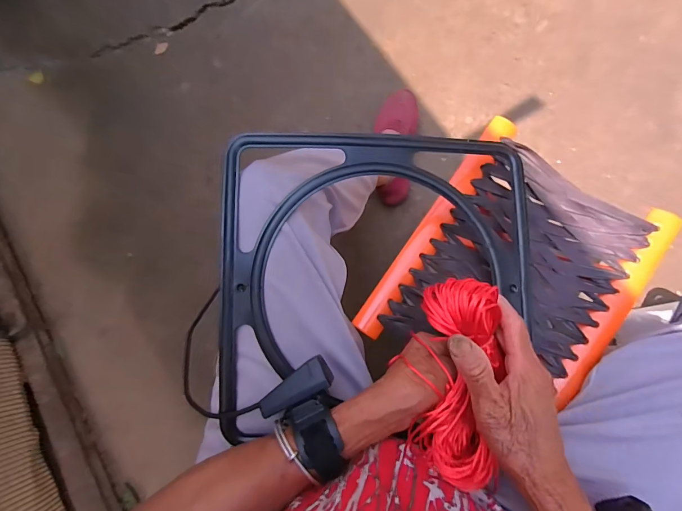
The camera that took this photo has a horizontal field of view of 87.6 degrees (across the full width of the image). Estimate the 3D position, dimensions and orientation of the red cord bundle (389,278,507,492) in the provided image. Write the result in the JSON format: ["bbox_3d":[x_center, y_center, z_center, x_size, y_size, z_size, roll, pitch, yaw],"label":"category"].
[{"bbox_3d":[0.105,0.114,0.316,0.069,0.044,0.182,2,93,4],"label":"red cord bundle"}]

